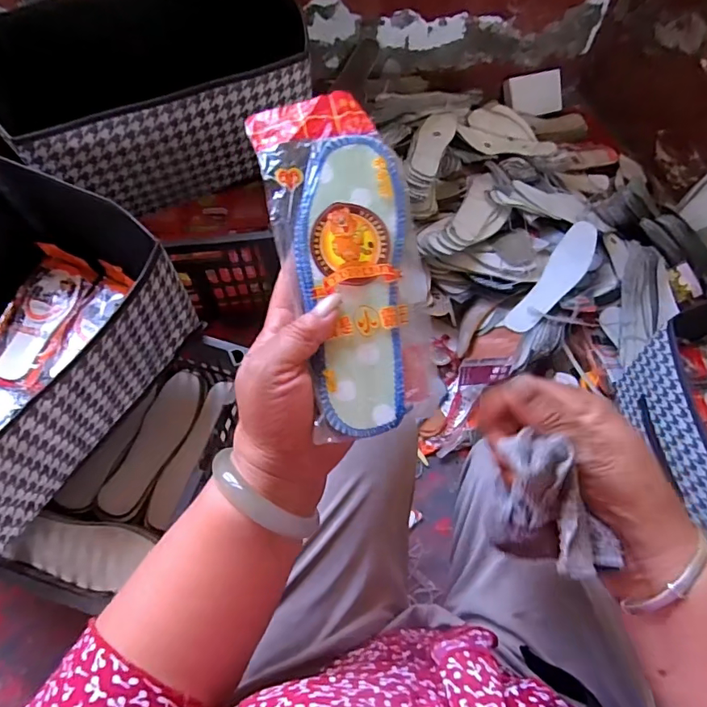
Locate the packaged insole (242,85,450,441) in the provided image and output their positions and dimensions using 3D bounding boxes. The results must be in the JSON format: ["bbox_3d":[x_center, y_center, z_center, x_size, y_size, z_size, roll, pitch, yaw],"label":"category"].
[{"bbox_3d":[-0.001,-0.056,0.295,0.077,0.022,0.202,-15,89,-6],"label":"packaged insole"}]

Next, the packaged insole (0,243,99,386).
[{"bbox_3d":[-0.431,-0.055,0.662,0.089,0.026,0.190,17,66,8],"label":"packaged insole"}]

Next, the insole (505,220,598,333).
[{"bbox_3d":[0.357,-0.130,0.862,0.064,0.037,0.219,37,95,16],"label":"insole"}]

